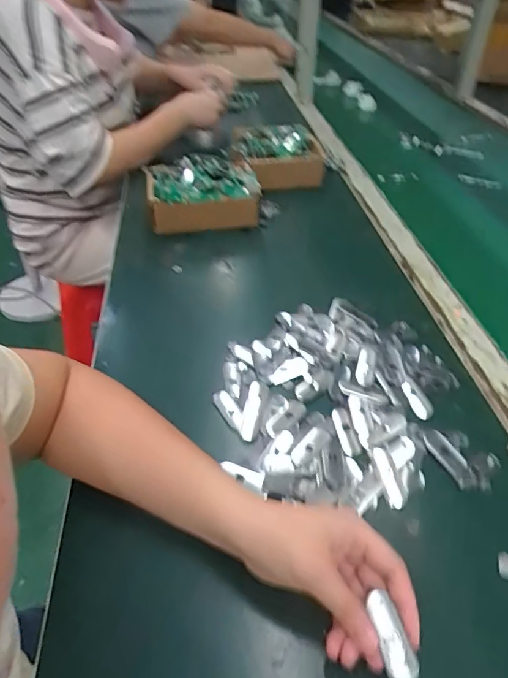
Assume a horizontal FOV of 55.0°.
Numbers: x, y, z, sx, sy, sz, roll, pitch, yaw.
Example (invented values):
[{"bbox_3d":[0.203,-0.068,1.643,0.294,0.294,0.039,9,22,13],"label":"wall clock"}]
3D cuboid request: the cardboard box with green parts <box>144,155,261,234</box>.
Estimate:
[{"bbox_3d":[-0.080,-0.224,0.765,0.172,0.087,0.087,-1,40,-1],"label":"cardboard box with green parts"}]

